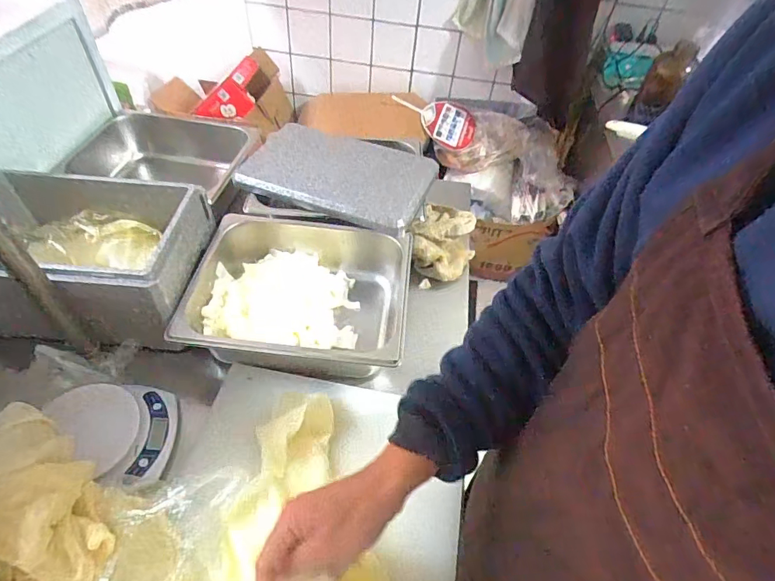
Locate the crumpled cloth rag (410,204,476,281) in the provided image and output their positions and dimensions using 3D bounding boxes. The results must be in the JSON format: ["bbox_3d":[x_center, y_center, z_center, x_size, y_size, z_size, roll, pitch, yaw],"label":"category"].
[{"bbox_3d":[0.111,-0.111,0.886,0.124,0.058,0.202,8,49,4],"label":"crumpled cloth rag"}]

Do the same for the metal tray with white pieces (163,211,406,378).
[{"bbox_3d":[-0.140,0.015,0.744,0.333,0.104,0.272,5,49,1],"label":"metal tray with white pieces"}]

